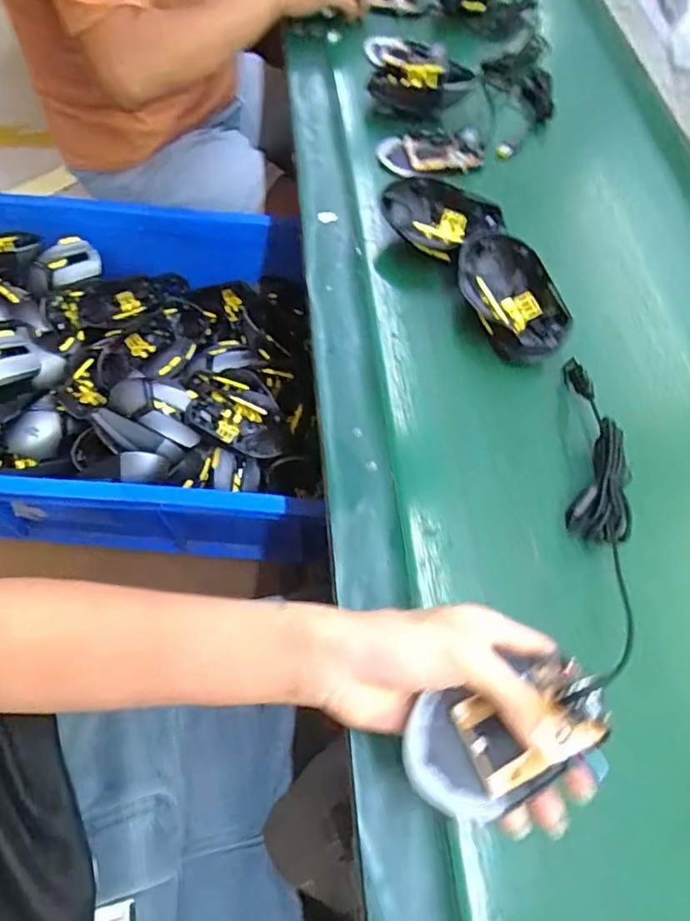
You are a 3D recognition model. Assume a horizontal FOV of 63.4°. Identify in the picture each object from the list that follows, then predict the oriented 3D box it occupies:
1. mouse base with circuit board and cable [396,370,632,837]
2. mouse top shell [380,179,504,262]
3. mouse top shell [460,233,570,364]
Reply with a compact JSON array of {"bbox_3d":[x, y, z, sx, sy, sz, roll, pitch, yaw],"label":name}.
[{"bbox_3d":[0.146,0.064,0.362,0.094,0.041,0.336,30,53,12],"label":"mouse base with circuit board and cable"},{"bbox_3d":[0.088,-0.221,0.526,0.112,0.038,0.065,18,61,8],"label":"mouse top shell"},{"bbox_3d":[0.141,-0.138,0.487,0.068,0.043,0.120,-25,64,-15],"label":"mouse top shell"}]

